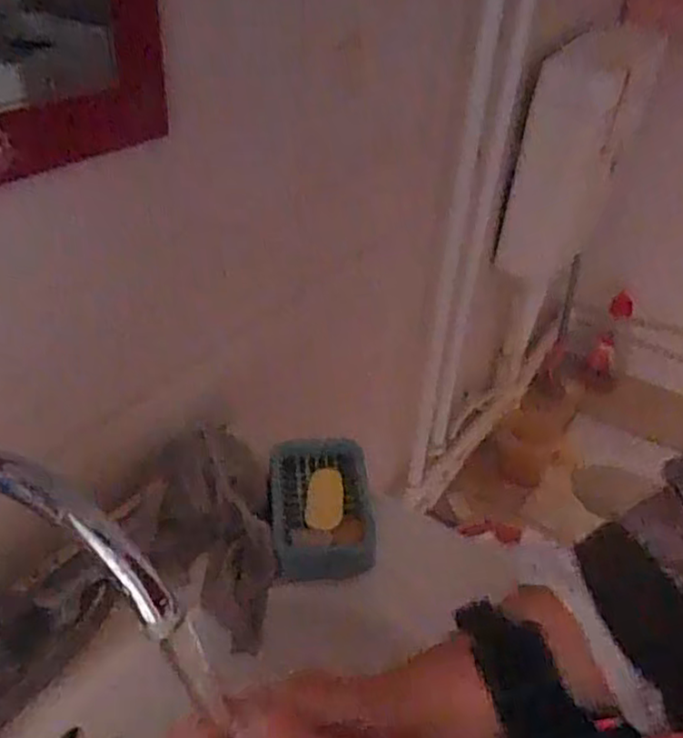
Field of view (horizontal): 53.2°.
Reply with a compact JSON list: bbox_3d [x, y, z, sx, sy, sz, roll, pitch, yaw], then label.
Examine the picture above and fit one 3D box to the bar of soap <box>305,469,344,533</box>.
[{"bbox_3d":[-0.014,0.109,0.583,0.031,0.014,0.060,4,36,-1],"label":"bar of soap"}]

